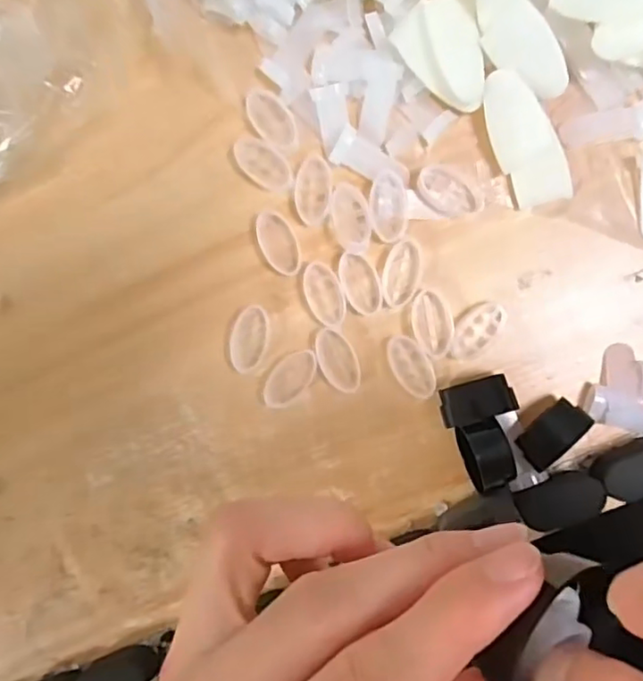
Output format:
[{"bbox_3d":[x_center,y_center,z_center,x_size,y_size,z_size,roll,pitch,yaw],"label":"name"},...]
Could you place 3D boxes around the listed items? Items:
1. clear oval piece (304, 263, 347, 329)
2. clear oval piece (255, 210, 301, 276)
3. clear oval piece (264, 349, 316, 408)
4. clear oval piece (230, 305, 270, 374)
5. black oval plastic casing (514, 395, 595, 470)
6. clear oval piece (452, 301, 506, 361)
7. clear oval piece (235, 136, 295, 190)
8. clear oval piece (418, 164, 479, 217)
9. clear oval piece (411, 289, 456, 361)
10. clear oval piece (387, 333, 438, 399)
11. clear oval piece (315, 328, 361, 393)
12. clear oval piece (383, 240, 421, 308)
[{"bbox_3d":[0.002,-0.022,0.286,0.017,0.006,0.031,-22,90,4],"label":"clear oval piece"},{"bbox_3d":[-0.020,-0.047,0.287,0.016,0.009,0.032,-25,89,4],"label":"clear oval piece"},{"bbox_3d":[-0.015,0.018,0.289,0.017,0.004,0.032,43,93,2],"label":"clear oval piece"},{"bbox_3d":[-0.036,-0.001,0.291,0.017,0.004,0.032,15,92,3],"label":"clear oval piece"},{"bbox_3d":[0.107,0.042,0.277,0.033,0.013,0.017,-44,88,3],"label":"black oval plastic casing"},{"bbox_3d":[0.074,-0.004,0.281,0.017,0.009,0.032,44,93,2],"label":"clear oval piece"},{"bbox_3d":[-0.027,-0.084,0.285,0.032,0.005,0.018,44,93,2],"label":"clear oval piece"},{"bbox_3d":[0.060,-0.070,0.280,0.030,0.004,0.020,37,93,2],"label":"clear oval piece"},{"bbox_3d":[0.053,-0.008,0.282,0.019,0.006,0.032,-14,90,4],"label":"clear oval piece"},{"bbox_3d":[0.043,0.012,0.285,0.017,0.007,0.032,-35,89,4],"label":"clear oval piece"},{"bbox_3d":[0.008,0.010,0.287,0.016,0.008,0.033,-27,89,4],"label":"clear oval piece"},{"bbox_3d":[0.038,-0.032,0.282,0.017,0.006,0.031,11,92,4],"label":"clear oval piece"}]

